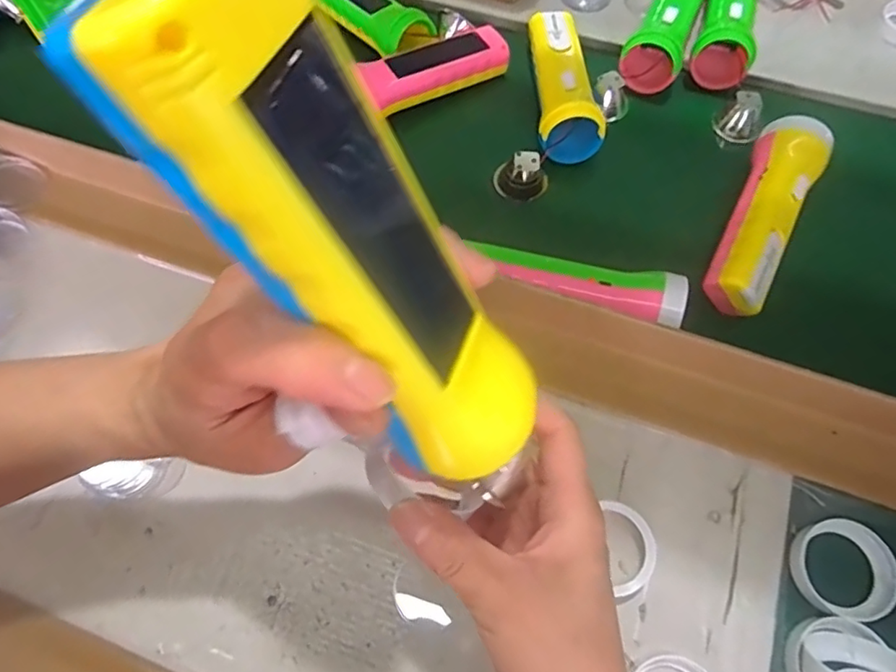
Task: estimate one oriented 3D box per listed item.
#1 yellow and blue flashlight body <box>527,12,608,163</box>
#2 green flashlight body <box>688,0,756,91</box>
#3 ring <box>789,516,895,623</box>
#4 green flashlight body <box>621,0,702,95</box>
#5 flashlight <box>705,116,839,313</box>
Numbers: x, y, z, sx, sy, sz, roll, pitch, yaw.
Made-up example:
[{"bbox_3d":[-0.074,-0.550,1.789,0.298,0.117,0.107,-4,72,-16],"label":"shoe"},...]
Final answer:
[{"bbox_3d":[0.096,-0.227,0.497,0.050,0.044,0.156,-5,66,-1],"label":"yellow and blue flashlight body"},{"bbox_3d":[0.262,-0.297,0.532,0.050,0.040,0.151,19,67,9],"label":"green flashlight body"},{"bbox_3d":[0.232,0.134,0.334,0.056,0.013,0.052,0,66,1],"label":"ring"},{"bbox_3d":[0.201,-0.288,0.526,0.048,0.040,0.160,20,68,10],"label":"green flashlight body"},{"bbox_3d":[0.240,-0.093,0.436,0.054,0.042,0.176,29,69,13],"label":"flashlight"}]

